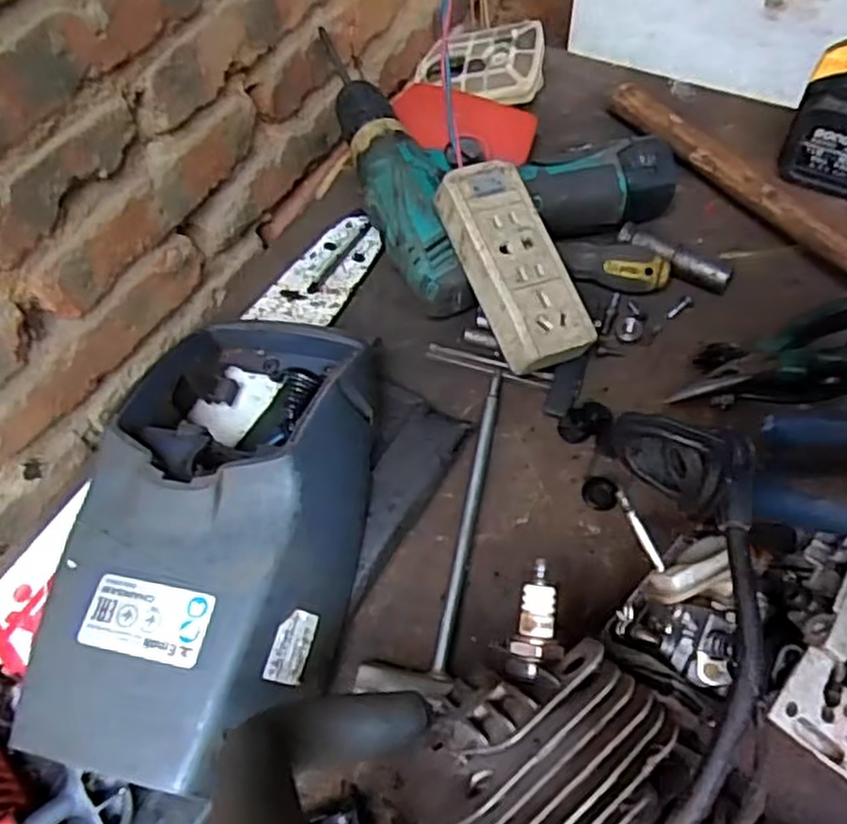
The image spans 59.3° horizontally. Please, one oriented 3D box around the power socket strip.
[{"bbox_3d":[0.056,-0.091,0.452,0.056,0.021,0.128,-22,82,-10],"label":"power socket strip"}]

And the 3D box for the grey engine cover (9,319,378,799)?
[{"bbox_3d":[-0.093,0.048,0.368,0.126,0.071,0.250,3,59,5],"label":"grey engine cover"}]

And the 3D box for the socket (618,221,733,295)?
[{"bbox_3d":[0.167,-0.104,0.496,0.078,0.012,0.018,33,66,21],"label":"socket"}]

